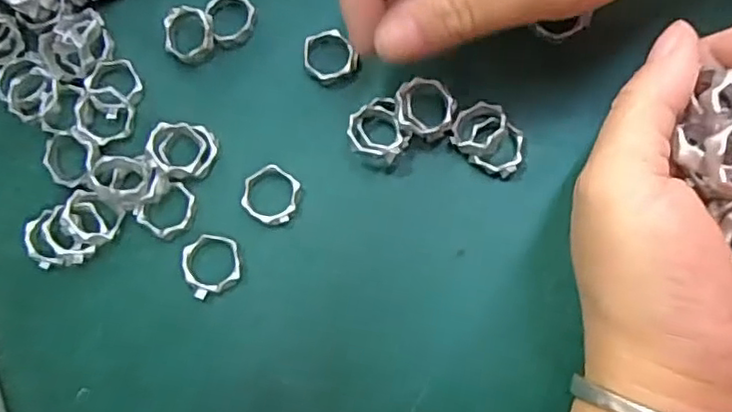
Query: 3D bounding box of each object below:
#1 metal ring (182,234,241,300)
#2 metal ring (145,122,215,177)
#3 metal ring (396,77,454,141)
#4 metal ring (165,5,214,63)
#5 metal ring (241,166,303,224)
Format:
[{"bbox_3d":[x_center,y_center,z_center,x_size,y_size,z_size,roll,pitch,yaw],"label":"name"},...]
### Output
[{"bbox_3d":[-0.057,0.022,0.231,0.022,0.005,0.021,0,79,-1],"label":"metal ring"},{"bbox_3d":[-0.070,-0.021,0.238,0.025,0.006,0.022,8,71,-20],"label":"metal ring"},{"bbox_3d":[0.022,-0.037,0.235,0.023,0.008,0.020,18,94,-5],"label":"metal ring"},{"bbox_3d":[-0.071,-0.069,0.251,0.020,0.009,0.021,0,79,-1],"label":"metal ring"},{"bbox_3d":[-0.036,-0.004,0.237,0.021,0.005,0.021,0,79,-1],"label":"metal ring"}]

